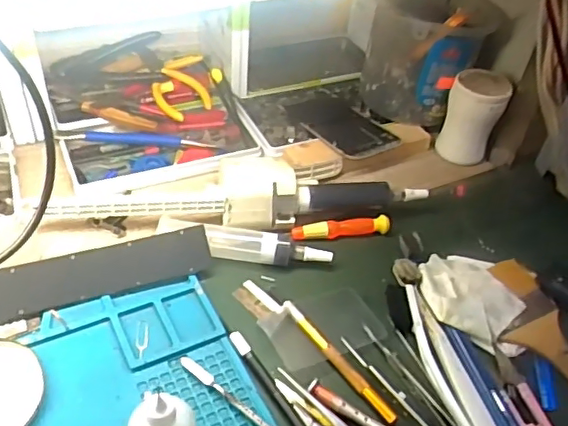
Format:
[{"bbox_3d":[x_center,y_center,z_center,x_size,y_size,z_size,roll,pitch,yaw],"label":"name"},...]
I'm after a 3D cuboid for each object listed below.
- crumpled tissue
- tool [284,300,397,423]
[{"bbox_3d":[0.148,0.066,0.459,0.067,0.013,0.097,-5,46,-13],"label":"crumpled tissue"},{"bbox_3d":[0.037,0.101,0.413,0.010,0.005,0.115,-25,53,-29],"label":"tool"}]

